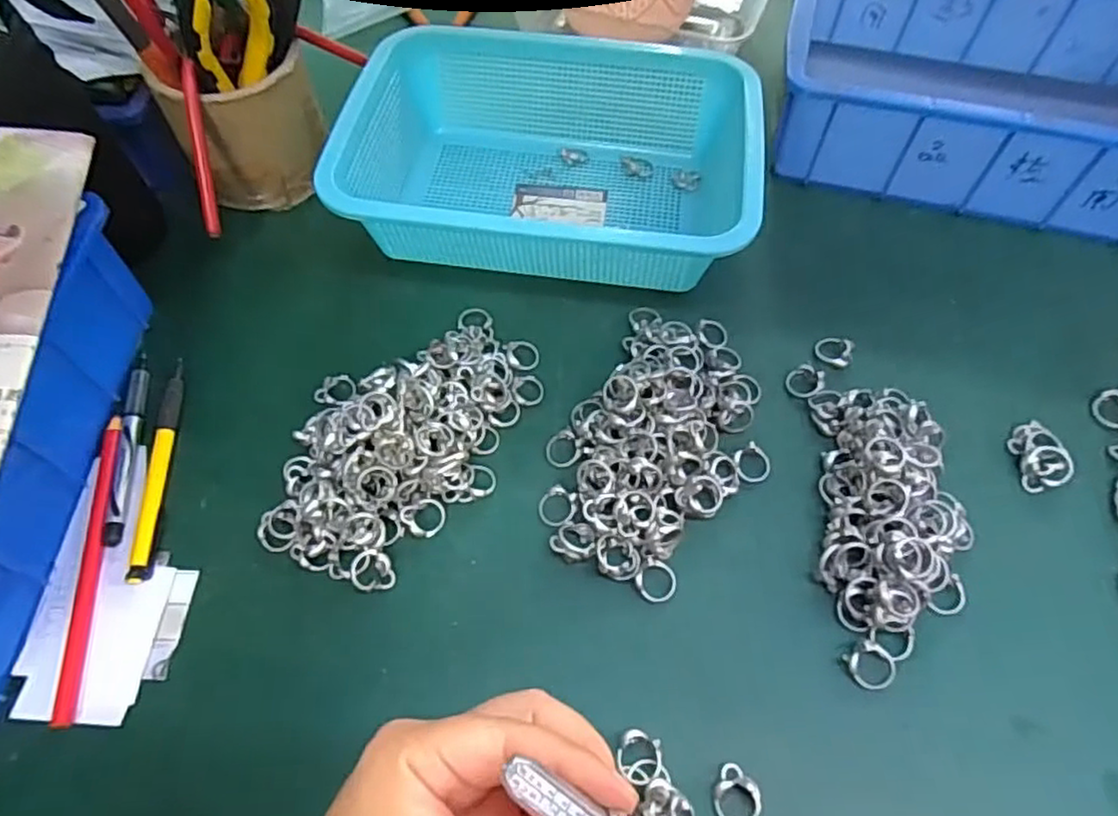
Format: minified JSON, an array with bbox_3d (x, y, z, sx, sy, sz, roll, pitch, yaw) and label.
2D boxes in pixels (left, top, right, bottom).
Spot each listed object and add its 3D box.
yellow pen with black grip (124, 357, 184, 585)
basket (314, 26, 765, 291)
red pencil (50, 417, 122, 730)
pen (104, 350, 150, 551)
[{"bbox_3d":[-0.228,0.032,0.384,0.013,0.006,0.135,-6,59,-3],"label":"yellow pen with black grip"},{"bbox_3d":[0.000,-0.175,0.464,0.265,0.073,0.196,10,59,7],"label":"basket"},{"bbox_3d":[-0.245,0.078,0.355,0.011,0.008,0.163,-7,59,-3],"label":"red pencil"},{"bbox_3d":[-0.248,0.020,0.388,0.010,0.006,0.122,-9,59,-5],"label":"pen"}]

